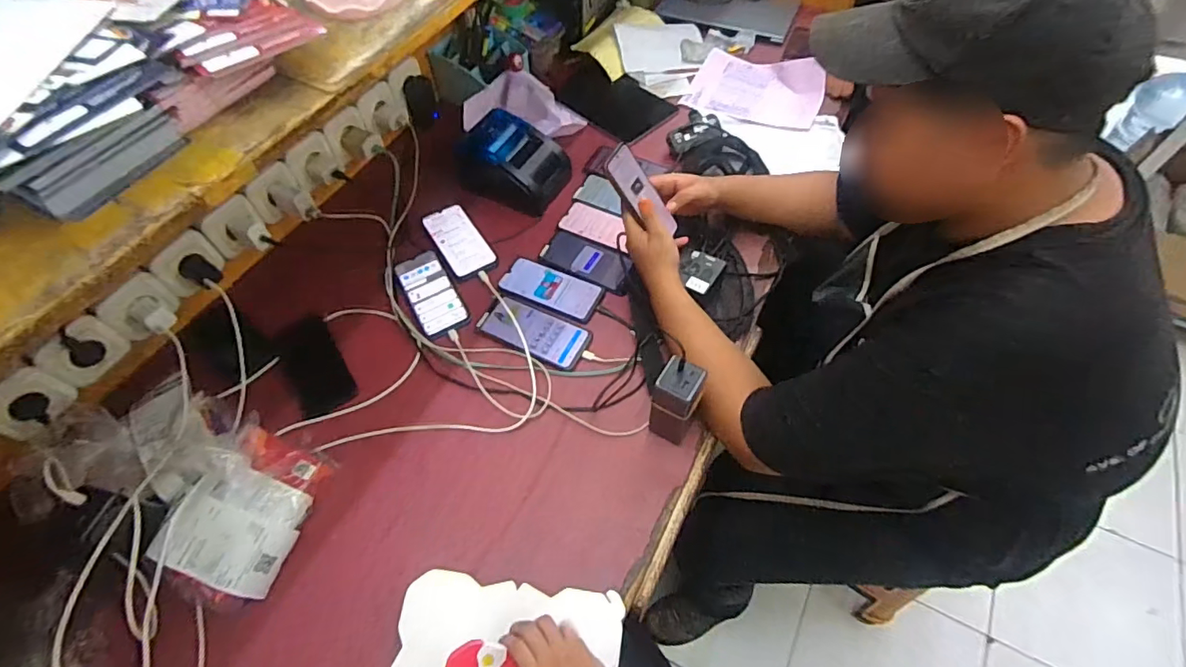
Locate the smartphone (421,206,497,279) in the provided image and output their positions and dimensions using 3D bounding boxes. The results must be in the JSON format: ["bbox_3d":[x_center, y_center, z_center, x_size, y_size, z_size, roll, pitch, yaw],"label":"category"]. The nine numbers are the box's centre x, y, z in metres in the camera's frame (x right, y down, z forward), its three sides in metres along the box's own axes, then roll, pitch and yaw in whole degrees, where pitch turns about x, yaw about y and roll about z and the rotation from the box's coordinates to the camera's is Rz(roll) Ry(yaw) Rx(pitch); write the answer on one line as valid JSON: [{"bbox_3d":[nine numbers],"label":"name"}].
[{"bbox_3d":[-0.228,-0.157,0.908,0.076,0.010,0.153,-28,60,-16],"label":"smartphone"}]

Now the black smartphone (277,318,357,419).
[{"bbox_3d":[-0.404,0.048,0.779,0.074,0.006,0.141,-21,70,-33],"label":"black smartphone"}]

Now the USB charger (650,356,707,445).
[{"bbox_3d":[0.102,0.088,0.664,0.052,0.127,0.049,20,59,14],"label":"USB charger"}]

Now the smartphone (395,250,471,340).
[{"bbox_3d":[-0.258,-0.065,0.849,0.071,0.006,0.163,-25,59,-15],"label":"smartphone"}]

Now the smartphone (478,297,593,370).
[{"bbox_3d":[-0.089,-0.003,0.805,0.166,0.014,0.077,22,60,15],"label":"smartphone"}]

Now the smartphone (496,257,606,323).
[{"bbox_3d":[-0.067,-0.070,0.850,0.162,0.005,0.080,22,60,15],"label":"smartphone"}]

